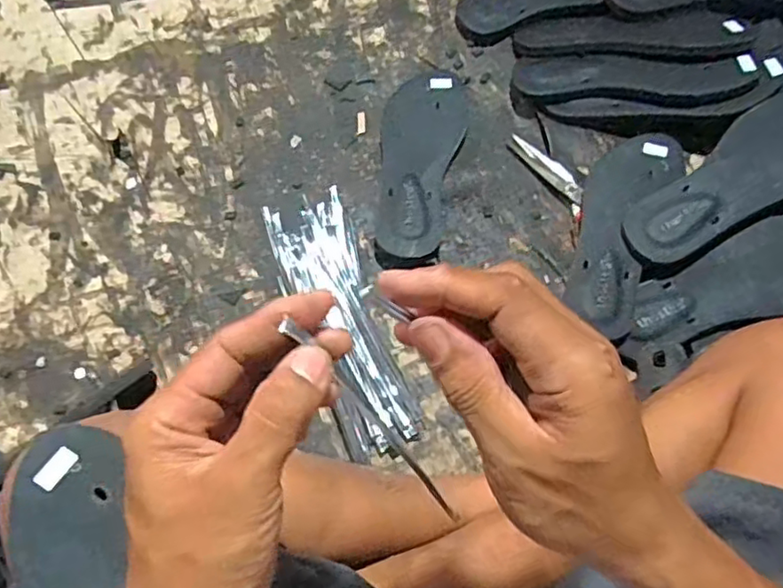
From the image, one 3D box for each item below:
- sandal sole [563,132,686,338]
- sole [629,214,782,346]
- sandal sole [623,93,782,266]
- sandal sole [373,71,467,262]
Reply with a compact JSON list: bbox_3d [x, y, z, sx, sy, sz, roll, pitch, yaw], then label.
[{"bbox_3d":[0.235,-0.071,0.647,0.081,0.028,0.222,23,74,9],"label":"sandal sole"},{"bbox_3d":[0.340,-0.009,0.610,0.224,0.014,0.090,-25,73,2],"label":"sole"},{"bbox_3d":[0.340,-0.120,0.626,0.239,0.013,0.094,-32,63,2],"label":"sandal sole"},{"bbox_3d":[0.031,-0.148,0.686,0.090,0.024,0.225,5,72,4],"label":"sandal sole"}]

